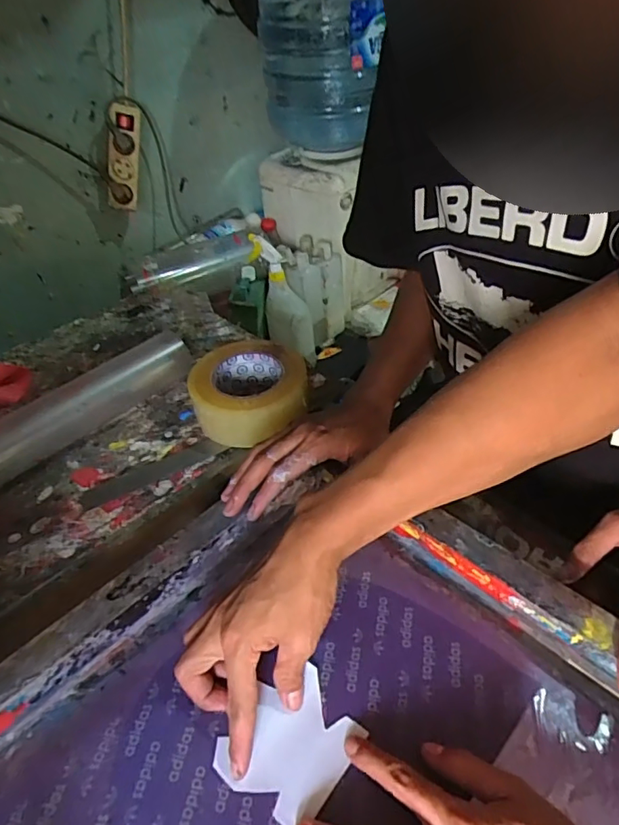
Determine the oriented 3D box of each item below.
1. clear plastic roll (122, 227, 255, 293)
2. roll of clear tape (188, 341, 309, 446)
[{"bbox_3d":[-0.216,-0.281,0.936,0.245,0.057,0.070,-22,45,-18],"label":"clear plastic roll"},{"bbox_3d":[-0.065,-0.020,0.574,0.122,0.073,0.122,-3,42,2],"label":"roll of clear tape"}]

